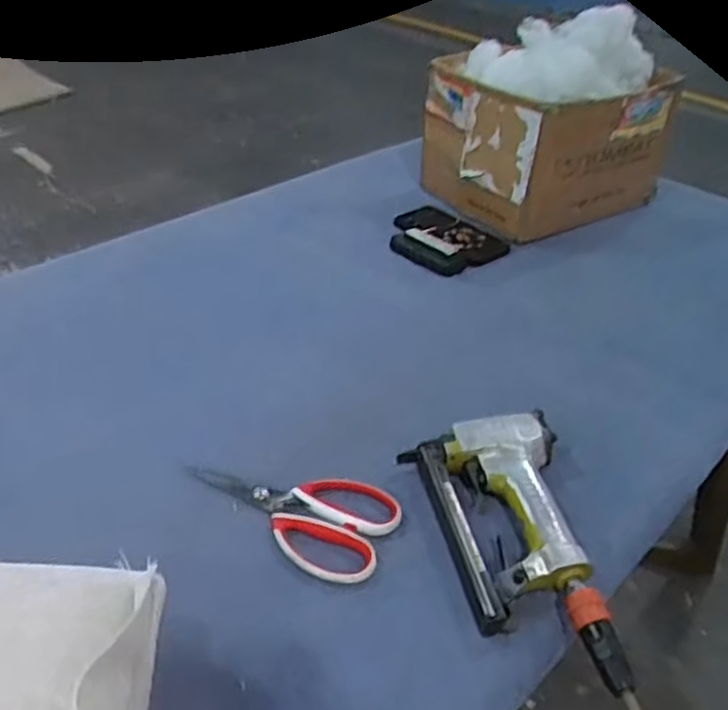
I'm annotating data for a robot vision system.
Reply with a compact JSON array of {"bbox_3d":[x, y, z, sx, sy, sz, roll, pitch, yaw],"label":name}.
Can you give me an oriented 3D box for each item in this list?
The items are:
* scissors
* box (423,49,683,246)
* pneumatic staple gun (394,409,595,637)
[{"bbox_3d":[-0.065,0.126,0.619,0.181,0.013,0.092,19,38,18],"label":"scissors"},{"bbox_3d":[0.265,-0.309,1.095,0.289,0.203,0.240,-15,41,-26],"label":"box"},{"bbox_3d":[0.125,0.128,0.619,0.137,0.045,0.182,-8,38,-18],"label":"pneumatic staple gun"}]

